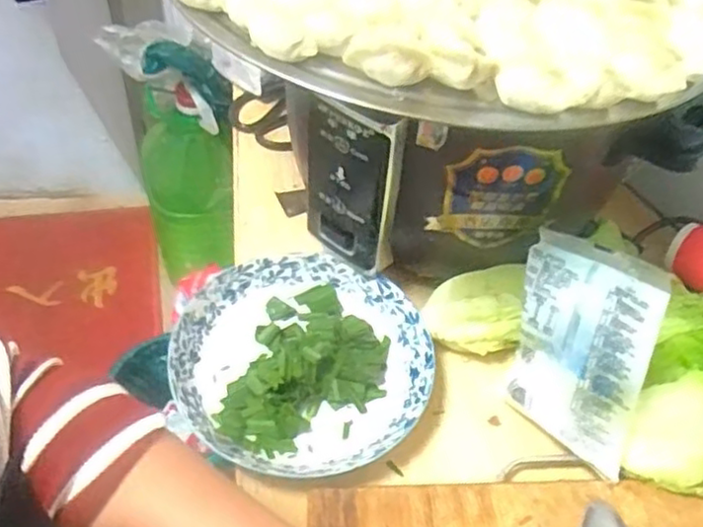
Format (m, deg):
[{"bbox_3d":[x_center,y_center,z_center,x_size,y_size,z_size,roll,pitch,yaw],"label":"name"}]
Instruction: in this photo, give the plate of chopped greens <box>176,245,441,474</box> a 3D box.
[{"bbox_3d":[-0.038,0.075,0.552,0.191,0.036,0.188,2,50,-3],"label":"plate of chopped greens"}]

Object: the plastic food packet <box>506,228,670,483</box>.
[{"bbox_3d":[0.164,0.062,0.509,0.024,0.155,0.104,-6,24,-42],"label":"plastic food packet"}]

